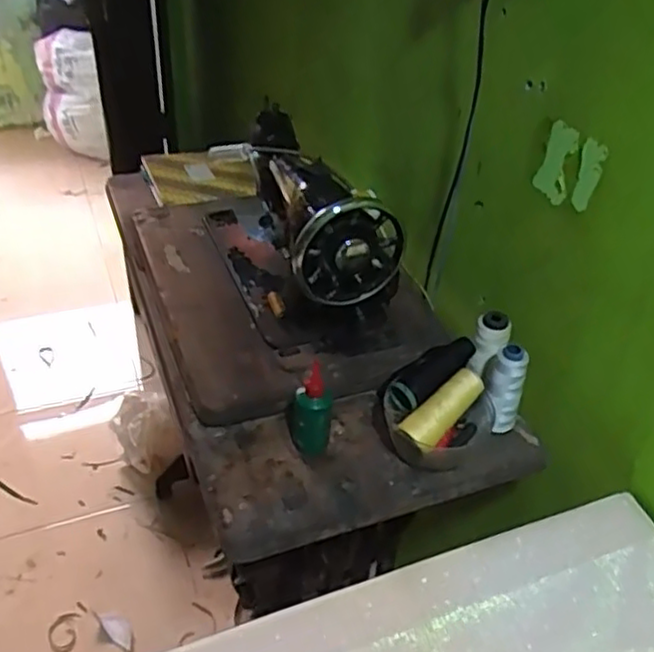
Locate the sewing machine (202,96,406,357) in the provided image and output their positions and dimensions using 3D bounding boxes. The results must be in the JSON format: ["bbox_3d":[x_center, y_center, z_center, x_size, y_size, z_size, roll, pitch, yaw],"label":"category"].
[{"bbox_3d":[-0.048,-0.151,0.993,0.169,0.234,0.406,-12,39,-19],"label":"sewing machine"}]

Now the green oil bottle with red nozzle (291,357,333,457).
[{"bbox_3d":[-0.019,0.095,0.785,0.049,0.096,0.055,0,37,-3],"label":"green oil bottle with red nozzle"}]

